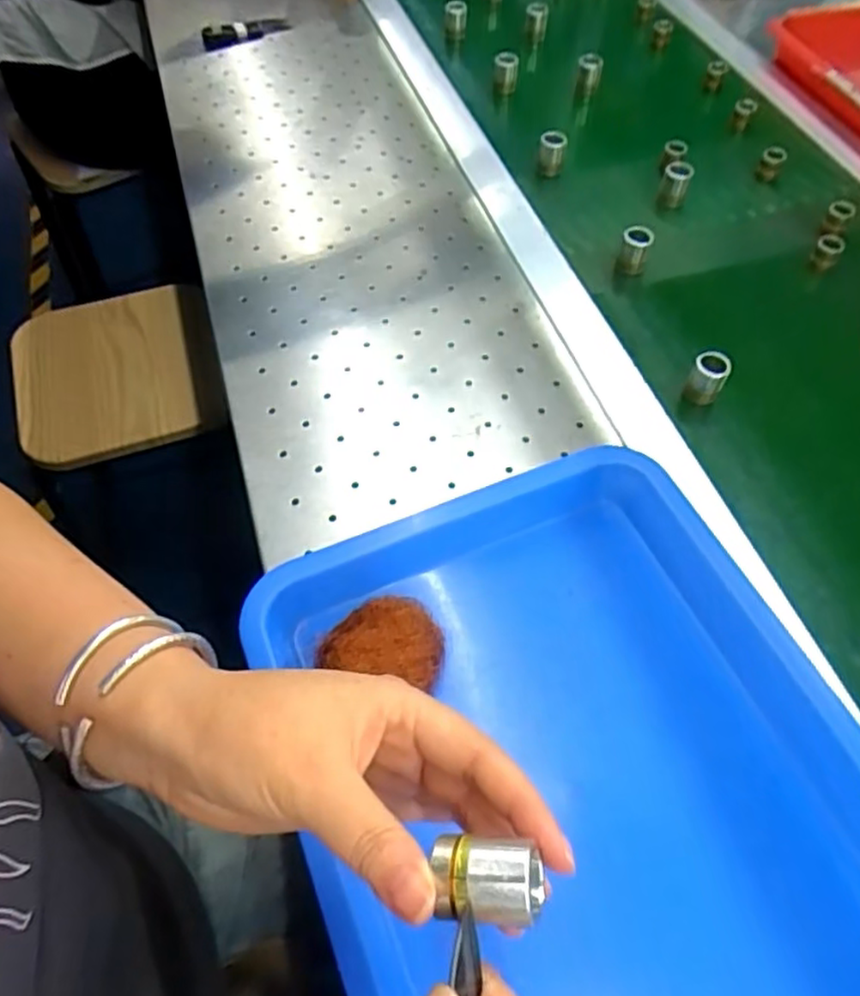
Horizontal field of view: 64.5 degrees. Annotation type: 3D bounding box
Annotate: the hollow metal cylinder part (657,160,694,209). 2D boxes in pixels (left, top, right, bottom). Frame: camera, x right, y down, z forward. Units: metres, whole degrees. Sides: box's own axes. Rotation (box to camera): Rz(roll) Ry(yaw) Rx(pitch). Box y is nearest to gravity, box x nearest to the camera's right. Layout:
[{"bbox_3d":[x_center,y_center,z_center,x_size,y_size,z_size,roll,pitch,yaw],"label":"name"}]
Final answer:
[{"bbox_3d":[0.210,-0.270,0.587,0.019,0.033,0.018,35,63,19],"label":"hollow metal cylinder part"}]

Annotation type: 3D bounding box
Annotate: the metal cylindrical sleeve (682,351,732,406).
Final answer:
[{"bbox_3d":[0.191,-0.082,0.470,0.022,0.032,0.018,26,60,15],"label":"metal cylindrical sleeve"}]

